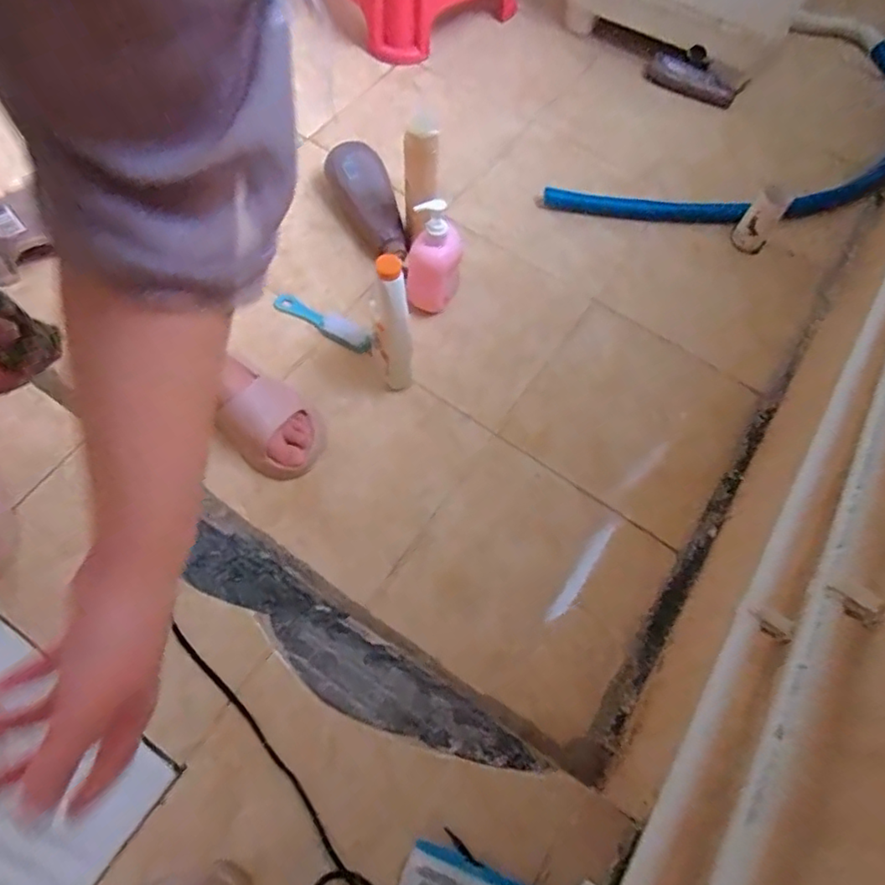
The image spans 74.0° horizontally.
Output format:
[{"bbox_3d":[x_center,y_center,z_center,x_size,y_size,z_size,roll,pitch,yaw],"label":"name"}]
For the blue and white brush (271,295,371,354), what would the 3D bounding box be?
[{"bbox_3d":[-0.184,-0.184,0.896,0.173,0.018,0.037,29,66,10],"label":"blue and white brush"}]

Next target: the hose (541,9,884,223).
[{"bbox_3d":[0.631,-0.574,1.101,0.852,0.064,0.393,-40,73,-20],"label":"hose"}]

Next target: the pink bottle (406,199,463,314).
[{"bbox_3d":[-0.012,-0.255,0.825,0.070,0.181,0.076,8,64,0],"label":"pink bottle"}]

